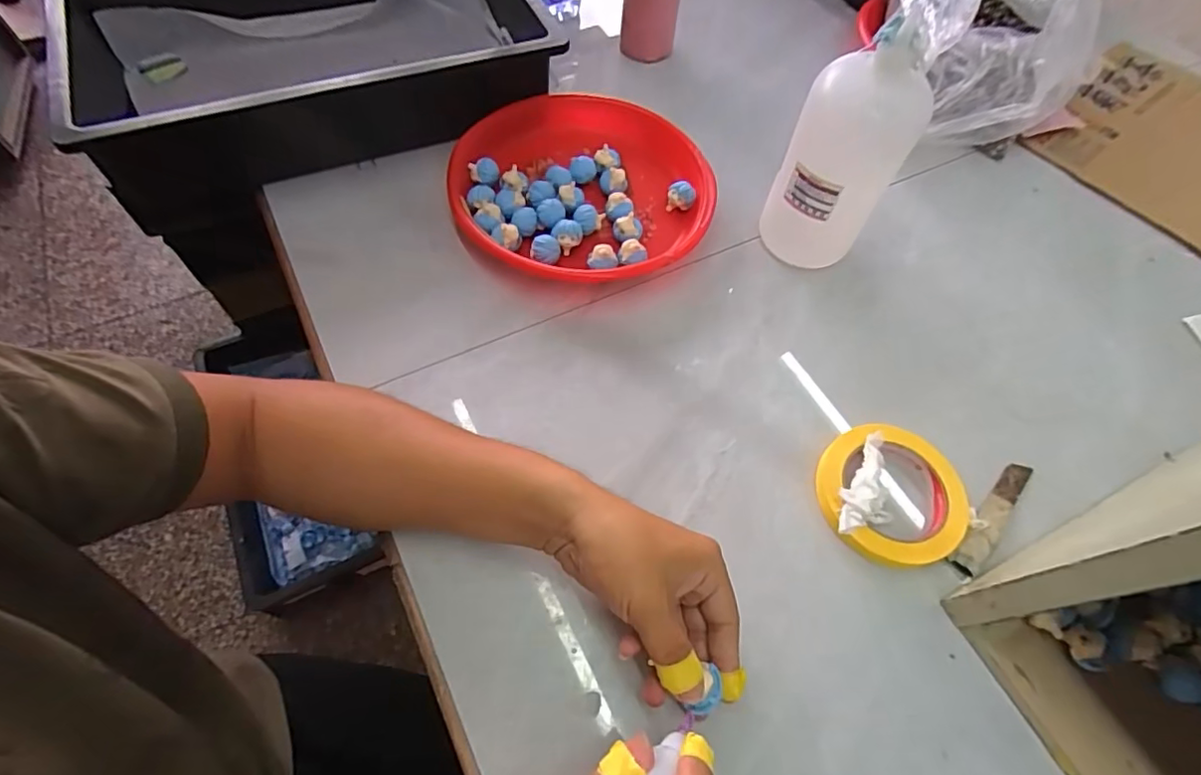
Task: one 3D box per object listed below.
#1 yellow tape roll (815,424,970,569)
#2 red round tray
[{"bbox_3d":[0.223,0.080,0.440,0.108,0.027,0.108,1,60,-2],"label":"yellow tape roll"},{"bbox_3d":[-0.019,-0.196,0.573,0.241,0.044,0.241,1,60,-2],"label":"red round tray"}]

